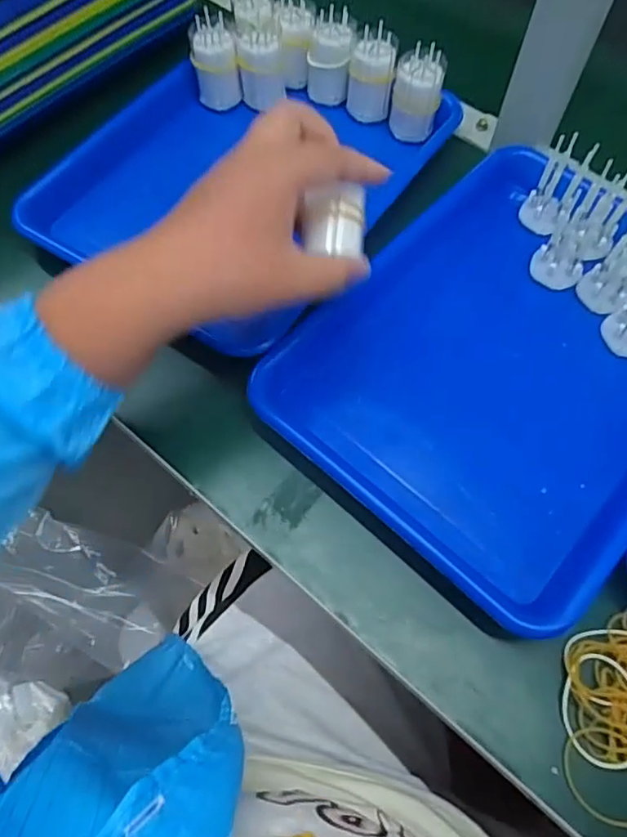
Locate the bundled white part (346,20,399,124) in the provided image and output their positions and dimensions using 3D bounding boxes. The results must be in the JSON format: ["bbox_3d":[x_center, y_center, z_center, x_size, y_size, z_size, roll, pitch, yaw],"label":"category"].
[{"bbox_3d":[0.050,-0.297,0.494,0.038,0.065,0.033,4,64,1],"label":"bundled white part"}]

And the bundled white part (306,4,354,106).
[{"bbox_3d":[0.014,-0.316,0.502,0.038,0.066,0.033,4,64,1],"label":"bundled white part"}]

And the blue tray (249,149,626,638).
[{"bbox_3d":[0.140,-0.038,0.412,0.249,0.041,0.309,39,70,17],"label":"blue tray"}]

